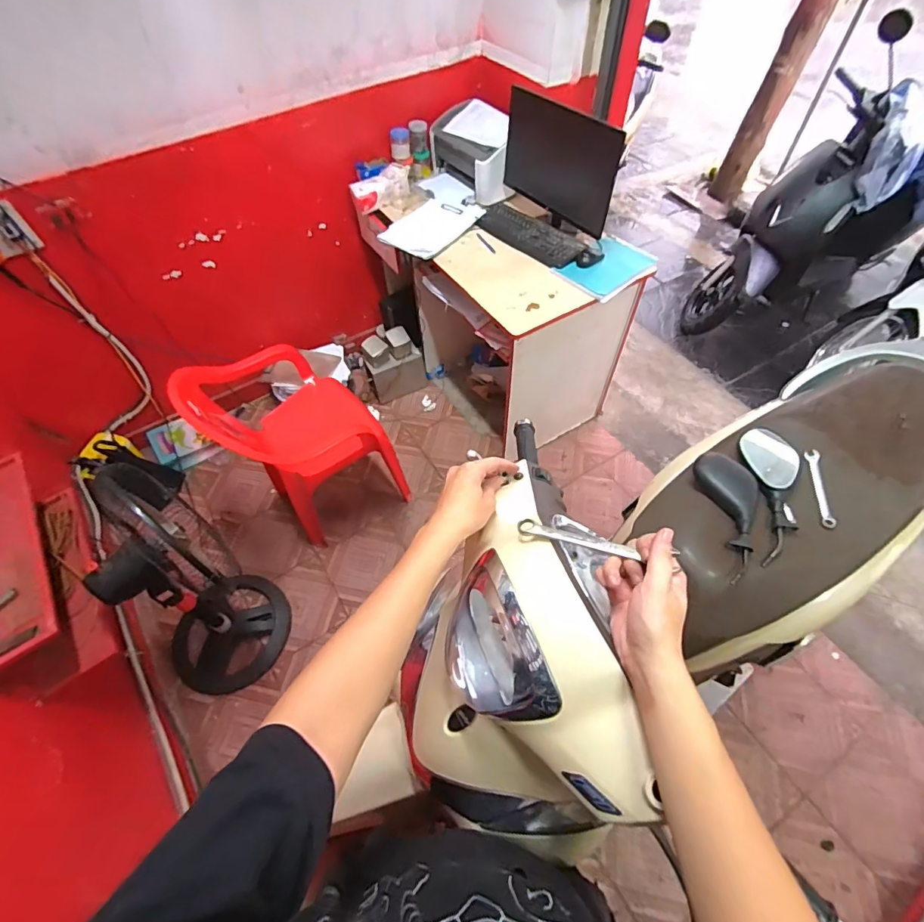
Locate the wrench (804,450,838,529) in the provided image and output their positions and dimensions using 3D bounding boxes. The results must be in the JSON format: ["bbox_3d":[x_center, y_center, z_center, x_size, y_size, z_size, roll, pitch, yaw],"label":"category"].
[{"bbox_3d":[0.677,0.052,0.872,0.024,0.007,0.152,-3,66,15],"label":"wrench"}]

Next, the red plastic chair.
[{"bbox_3d":[-0.564,-0.083,1.584,0.462,0.650,0.526,-34,62,-19],"label":"red plastic chair"}]

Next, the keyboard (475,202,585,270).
[{"bbox_3d":[0.231,-0.769,1.565,0.384,0.025,0.152,37,65,23],"label":"keyboard"}]

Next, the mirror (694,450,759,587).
[{"bbox_3d":[0.510,0.089,0.861,0.092,0.041,0.258,0,56,2],"label":"mirror"}]

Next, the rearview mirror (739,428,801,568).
[{"bbox_3d":[0.592,0.061,0.867,0.092,0.041,0.270,3,70,4],"label":"rearview mirror"}]

